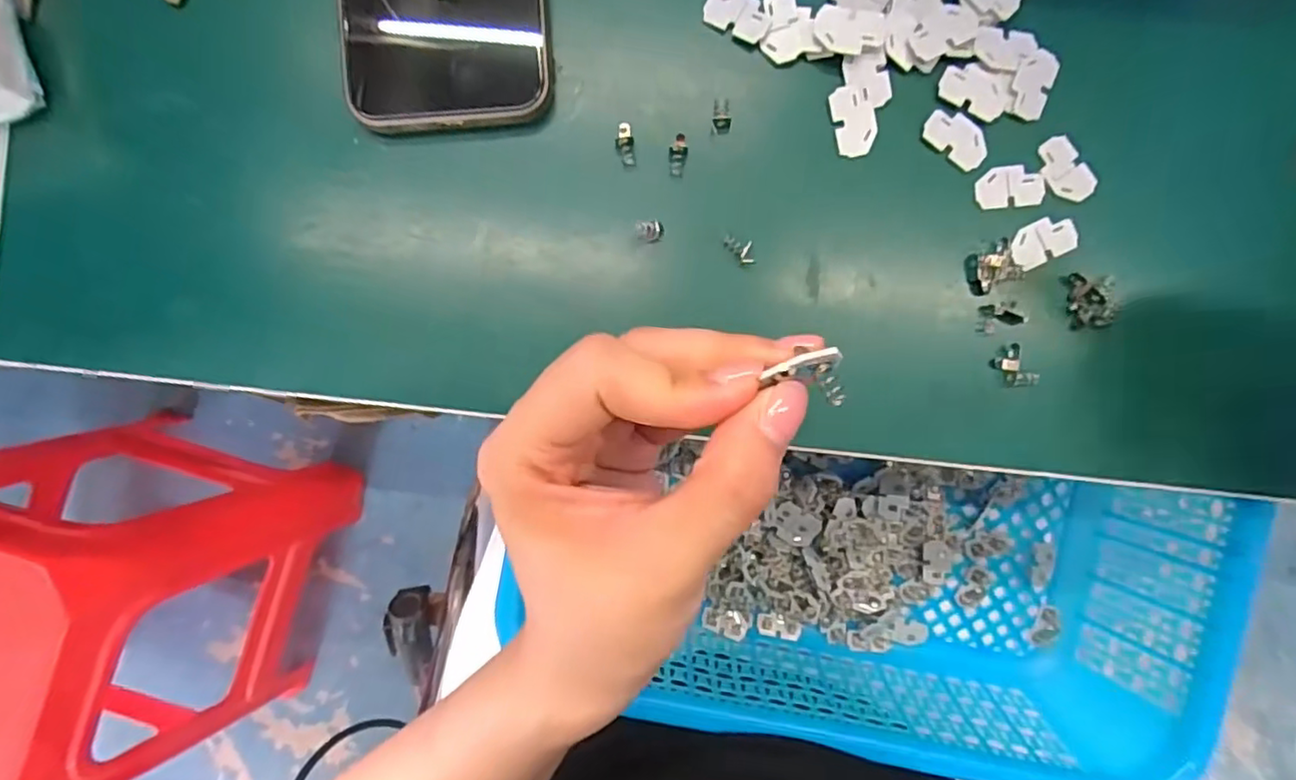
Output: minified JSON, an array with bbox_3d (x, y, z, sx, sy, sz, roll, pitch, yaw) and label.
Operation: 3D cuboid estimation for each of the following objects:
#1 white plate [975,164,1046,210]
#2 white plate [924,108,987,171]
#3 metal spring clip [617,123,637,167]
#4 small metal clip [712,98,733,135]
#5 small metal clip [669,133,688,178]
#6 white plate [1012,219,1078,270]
[{"bbox_3d":[0.142,-0.079,0.247,0.026,0.004,0.016,-4,90,1],"label":"white plate"},{"bbox_3d":[0.121,-0.098,0.247,0.026,0.004,0.016,40,90,1],"label":"white plate"},{"bbox_3d":[-0.009,-0.096,0.249,0.007,0.004,0.016,-5,90,1],"label":"metal spring clip"},{"bbox_3d":[0.029,-0.107,0.247,0.007,0.004,0.014,5,90,1],"label":"small metal clip"},{"bbox_3d":[0.012,-0.092,0.248,0.007,0.004,0.016,5,90,1],"label":"small metal clip"},{"bbox_3d":[0.154,-0.058,0.247,0.027,0.004,0.016,-26,89,1],"label":"white plate"}]

